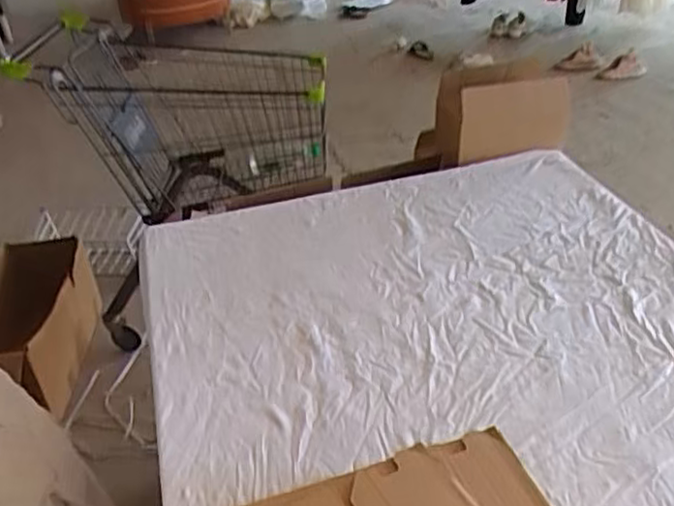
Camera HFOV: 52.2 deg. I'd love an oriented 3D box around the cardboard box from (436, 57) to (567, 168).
[{"bbox_3d":[0.330,-0.285,1.394,0.258,0.165,0.159,-9,34,-5],"label":"cardboard box"}]

